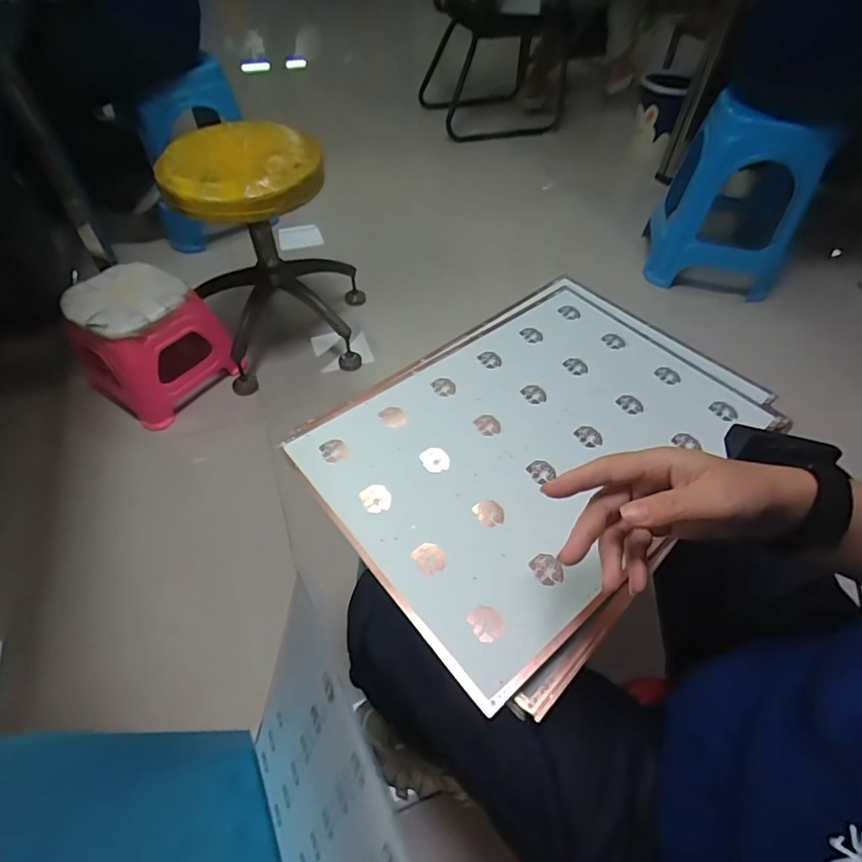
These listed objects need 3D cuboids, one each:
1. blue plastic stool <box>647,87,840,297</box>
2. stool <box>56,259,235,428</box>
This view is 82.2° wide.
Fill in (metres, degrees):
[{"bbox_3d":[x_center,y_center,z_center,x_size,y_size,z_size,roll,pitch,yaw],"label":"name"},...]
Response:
[{"bbox_3d":[0.875,-0.657,1.408,0.364,0.461,0.287,17,55,10],"label":"blue plastic stool"},{"bbox_3d":[-0.614,-0.198,1.096,0.258,0.247,0.259,29,58,18],"label":"stool"}]

